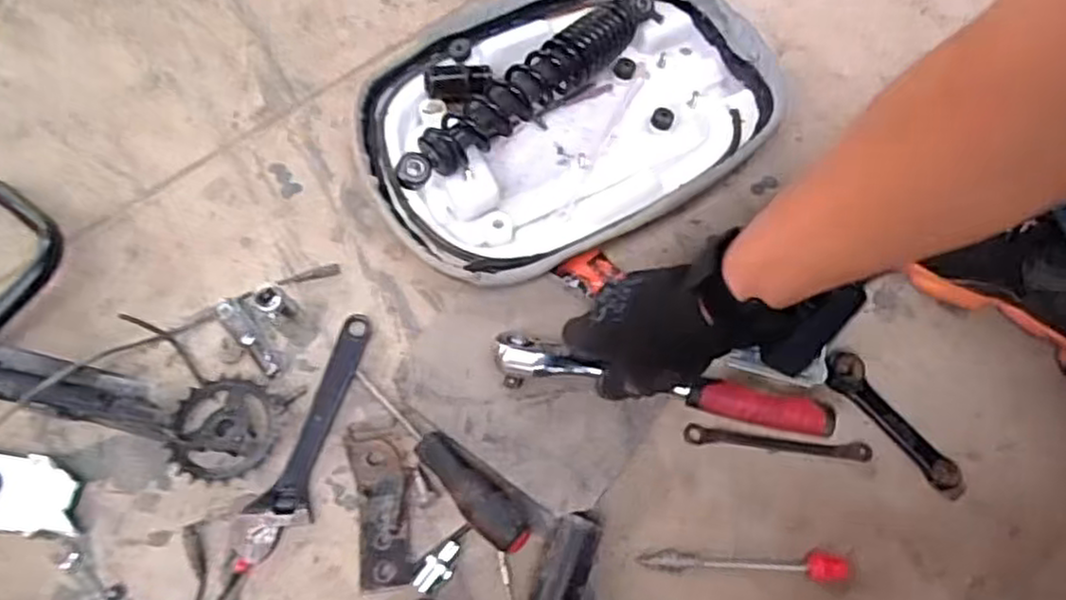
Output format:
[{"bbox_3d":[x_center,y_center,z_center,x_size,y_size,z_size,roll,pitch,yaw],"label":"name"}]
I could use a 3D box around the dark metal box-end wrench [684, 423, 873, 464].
[{"bbox_3d":[0.188,0.110,0.559,0.139,0.008,0.015,5,68,4],"label":"dark metal box-end wrench"}]

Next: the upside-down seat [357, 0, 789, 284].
[{"bbox_3d":[0.028,-0.168,0.643,0.360,0.064,0.276,-30,70,-10],"label":"upside-down seat"}]

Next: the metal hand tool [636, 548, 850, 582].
[{"bbox_3d":[0.151,0.191,0.524,0.144,0.016,0.020,0,67,2],"label":"metal hand tool"}]

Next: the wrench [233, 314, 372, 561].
[{"bbox_3d":[-0.167,0.105,0.564,0.044,0.018,0.195,20,70,10],"label":"wrench"}]

